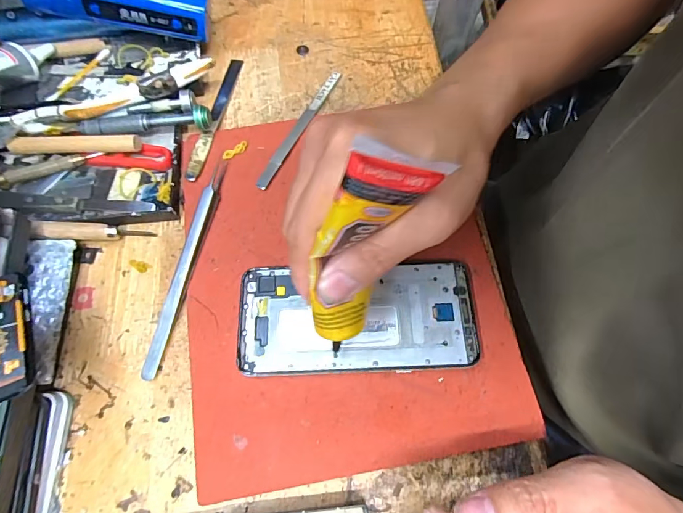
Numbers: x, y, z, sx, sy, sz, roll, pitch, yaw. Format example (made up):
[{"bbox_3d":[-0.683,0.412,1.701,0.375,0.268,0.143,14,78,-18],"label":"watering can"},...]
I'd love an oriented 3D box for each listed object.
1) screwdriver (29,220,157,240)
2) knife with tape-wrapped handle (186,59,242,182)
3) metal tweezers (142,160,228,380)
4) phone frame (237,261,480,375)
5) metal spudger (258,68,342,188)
[{"bbox_3d":[-0.169,-0.017,0.279,0.073,0.008,0.011,2,67,-19],"label":"screwdriver"},{"bbox_3d":[-0.101,-0.113,0.326,0.012,0.007,0.126,9,68,2],"label":"knife with tape-wrapped handle"},{"bbox_3d":[-0.103,0.002,0.276,0.011,0.013,0.155,12,68,4],"label":"metal tweezers"},{"bbox_3d":[0.010,0.039,0.263,0.147,0.010,0.068,0,68,-1],"label":"phone frame"},{"bbox_3d":[-0.031,-0.103,0.322,0.008,0.007,0.128,25,69,8],"label":"metal spudger"}]

